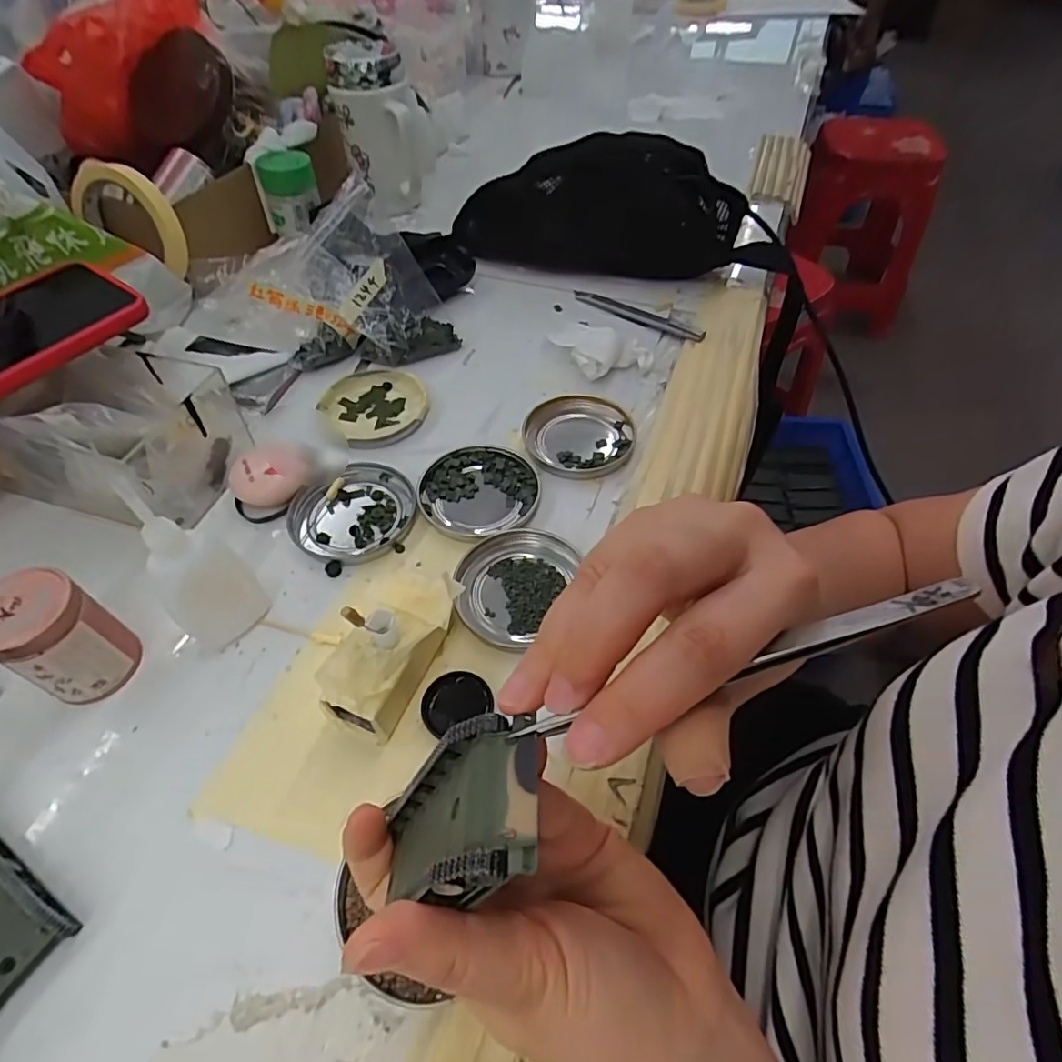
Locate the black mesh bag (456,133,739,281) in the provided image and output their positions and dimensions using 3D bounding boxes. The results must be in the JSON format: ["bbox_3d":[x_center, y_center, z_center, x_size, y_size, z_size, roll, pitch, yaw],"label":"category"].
[{"bbox_3d":[0.066,-0.303,0.572,0.257,0.137,0.088,5,52,5],"label":"black mesh bag"}]

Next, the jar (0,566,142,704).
[{"bbox_3d":[-0.234,0.054,0.294,0.040,0.066,0.042,0,52,0],"label":"jar"}]

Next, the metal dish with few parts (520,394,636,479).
[{"bbox_3d":[0.034,-0.069,0.422,0.077,0.008,0.077,0,52,0],"label":"metal dish with few parts"}]

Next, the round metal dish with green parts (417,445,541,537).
[{"bbox_3d":[-0.034,-0.027,0.391,0.079,0.007,0.072,0,52,0],"label":"round metal dish with green parts"}]

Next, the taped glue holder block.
[{"bbox_3d":[-0.069,0.060,0.299,0.043,0.047,0.087,16,54,13],"label":"taped glue holder block"}]

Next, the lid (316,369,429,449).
[{"bbox_3d":[-0.117,-0.095,0.443,0.070,0.012,0.078,-34,59,-23],"label":"lid"}]

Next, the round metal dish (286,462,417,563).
[{"bbox_3d":[-0.115,-0.014,0.381,0.079,0.009,0.073,0,52,0],"label":"round metal dish"}]

